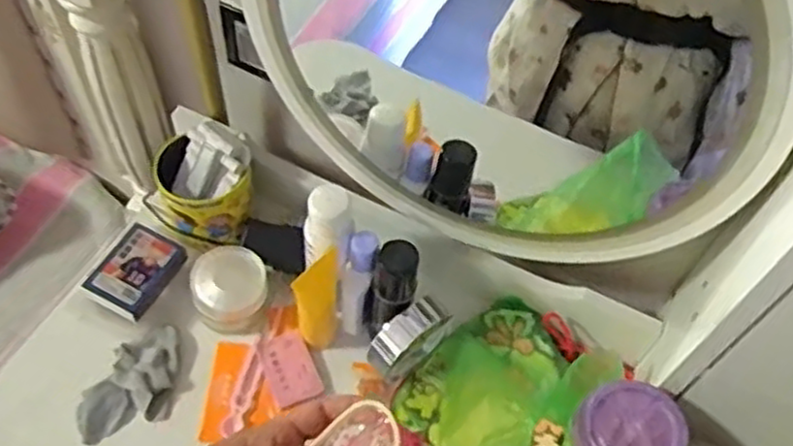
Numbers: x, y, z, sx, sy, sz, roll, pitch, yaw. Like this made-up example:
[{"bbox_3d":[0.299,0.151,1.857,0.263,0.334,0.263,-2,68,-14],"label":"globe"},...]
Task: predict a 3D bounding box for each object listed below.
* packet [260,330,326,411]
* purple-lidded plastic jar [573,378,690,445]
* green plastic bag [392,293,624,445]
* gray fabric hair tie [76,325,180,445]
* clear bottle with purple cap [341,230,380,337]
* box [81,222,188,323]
[{"bbox_3d":[-0.097,0.133,0.684,0.044,0.008,0.061,-20,78,-21],"label":"packet"},{"bbox_3d":[0.170,0.188,0.594,0.075,0.146,0.069,2,56,-3],"label":"purple-lidded plastic jar"},{"bbox_3d":[0.102,0.129,0.631,0.162,0.131,0.173,31,60,16],"label":"green plastic bag"},{"bbox_3d":[-0.234,0.145,0.669,0.066,0.018,0.118,27,59,14],"label":"gray fabric hair tie"},{"bbox_3d":[-0.035,0.056,0.671,0.031,0.126,0.042,8,56,2],"label":"clear bottle with purple cap"},{"bbox_3d":[-0.244,0.043,0.700,0.062,0.029,0.083,24,58,12],"label":"box"}]

